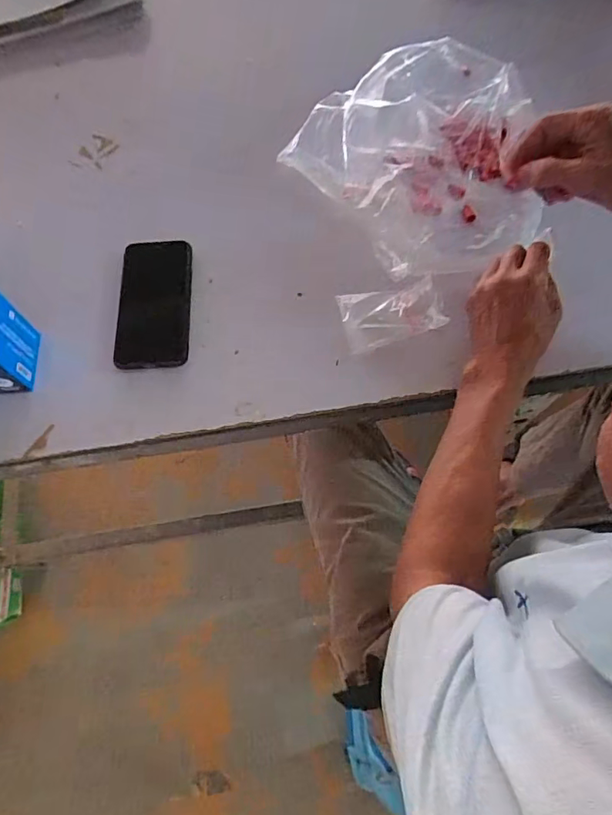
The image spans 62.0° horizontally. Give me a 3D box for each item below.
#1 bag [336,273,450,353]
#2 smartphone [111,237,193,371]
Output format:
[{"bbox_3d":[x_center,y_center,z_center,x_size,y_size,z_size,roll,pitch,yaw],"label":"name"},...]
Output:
[{"bbox_3d":[0.090,-0.101,0.531,0.100,0.015,0.063,-16,72,7],"label":"bag"},{"bbox_3d":[-0.165,-0.114,0.550,0.077,0.013,0.156,-3,69,1],"label":"smartphone"}]

